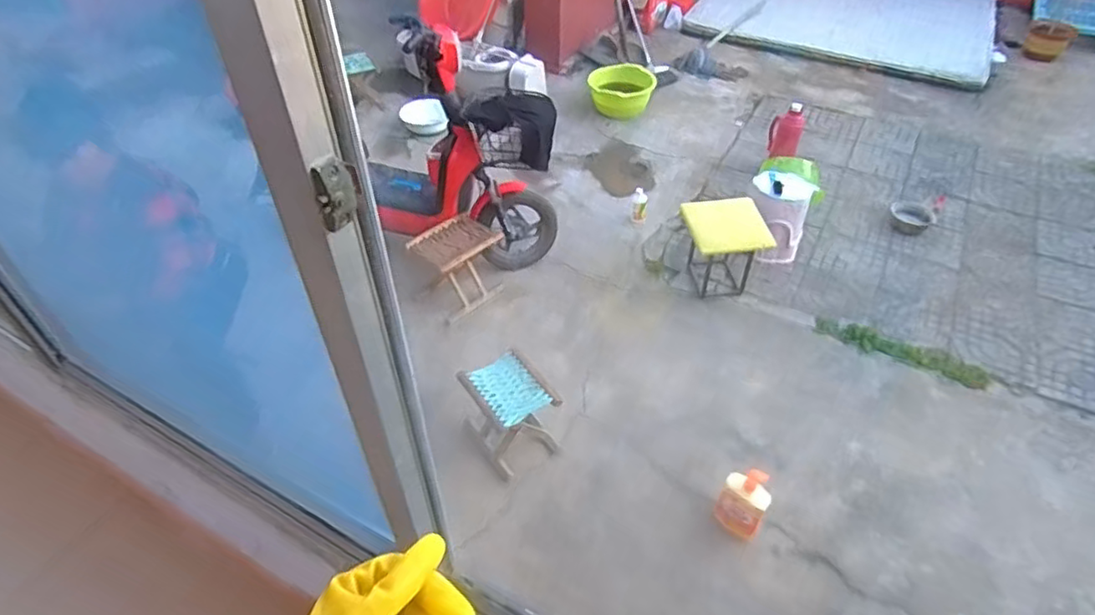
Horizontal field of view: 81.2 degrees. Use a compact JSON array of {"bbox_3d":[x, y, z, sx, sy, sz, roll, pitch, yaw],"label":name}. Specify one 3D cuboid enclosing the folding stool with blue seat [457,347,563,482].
[{"bbox_3d":[-0.113,0.325,1.966,0.235,0.286,0.252,-29,52,-26],"label":"folding stool with blue seat"}]

